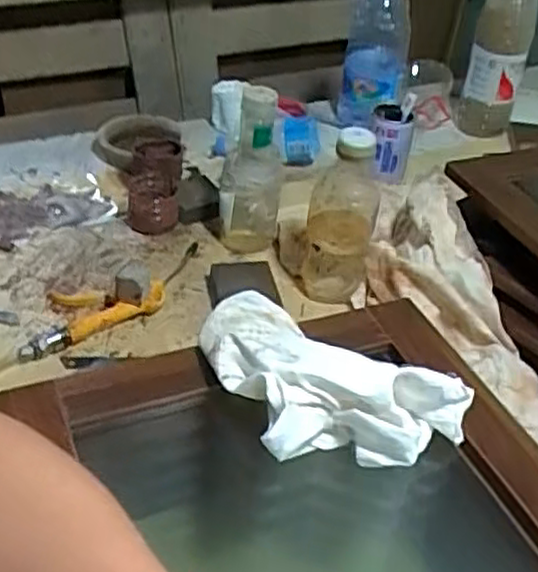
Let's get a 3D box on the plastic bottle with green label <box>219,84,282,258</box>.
[{"bbox_3d":[-0.021,-0.129,0.875,0.070,0.211,0.059,2,38,-3],"label":"plastic bottle with green label"}]

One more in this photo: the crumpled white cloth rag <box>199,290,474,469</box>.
[{"bbox_3d":[0.026,0.066,0.517,0.195,0.047,0.110,27,43,25],"label":"crumpled white cloth rag"}]

